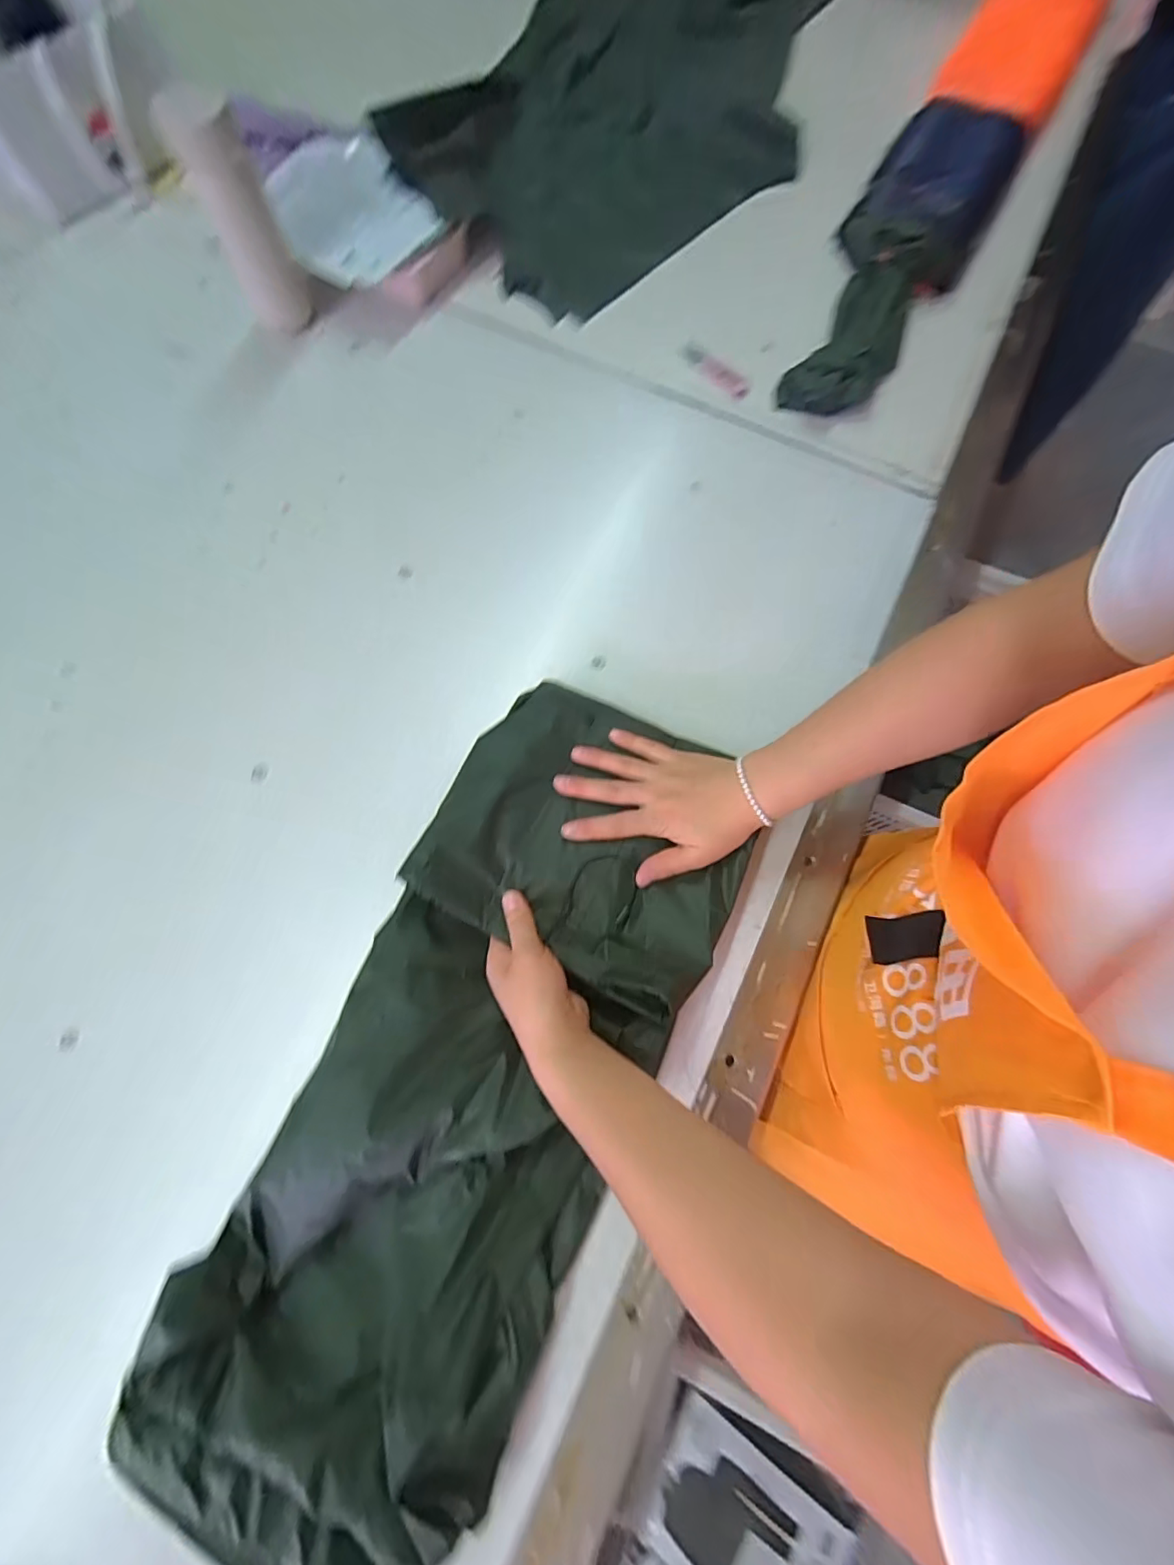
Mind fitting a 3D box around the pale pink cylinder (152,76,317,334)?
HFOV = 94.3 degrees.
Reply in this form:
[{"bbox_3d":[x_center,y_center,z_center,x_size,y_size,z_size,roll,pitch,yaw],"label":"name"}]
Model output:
[{"bbox_3d":[-0.354,-0.575,0.564,0.065,0.167,0.057,-32,76,-10],"label":"pale pink cylinder"}]

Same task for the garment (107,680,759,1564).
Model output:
[{"bbox_3d":[-0.067,0.198,0.387,0.245,0.055,0.577,20,75,7],"label":"garment"}]

